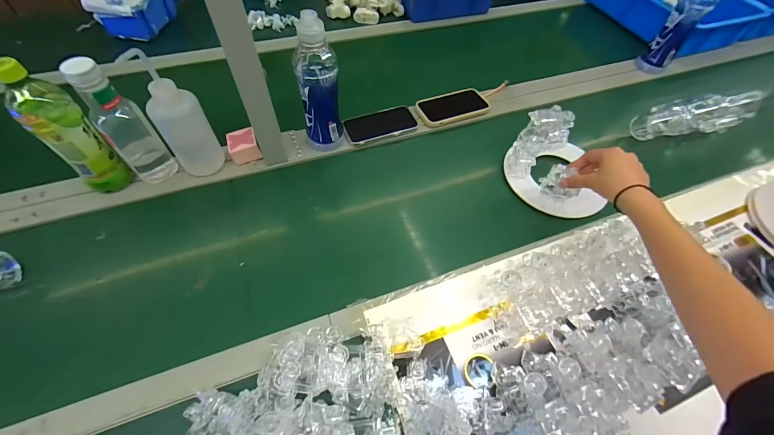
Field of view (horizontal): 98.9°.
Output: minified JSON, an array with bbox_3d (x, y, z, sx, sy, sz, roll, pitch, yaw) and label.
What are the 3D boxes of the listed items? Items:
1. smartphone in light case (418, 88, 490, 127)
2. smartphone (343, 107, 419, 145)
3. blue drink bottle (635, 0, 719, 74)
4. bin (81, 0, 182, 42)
[{"bbox_3d":[0.145,-0.243,0.722,0.155,0.008,0.086,-16,59,-14],"label":"smartphone in light case"},{"bbox_3d":[-0.014,-0.192,0.682,0.147,0.009,0.074,-19,60,-15],"label":"smartphone"},{"bbox_3d":[0.687,-0.457,0.767,0.060,0.225,0.060,25,59,12],"label":"blue drink bottle"},{"bbox_3d":[-0.614,-0.514,0.814,0.122,0.082,0.182,12,57,4],"label":"bin"}]

